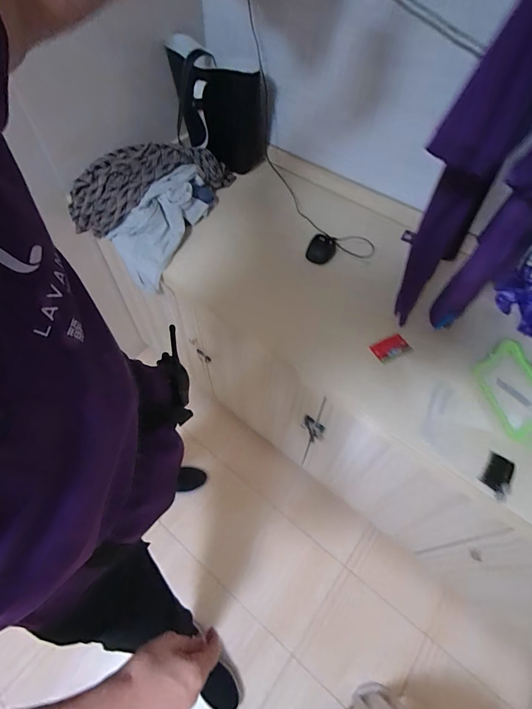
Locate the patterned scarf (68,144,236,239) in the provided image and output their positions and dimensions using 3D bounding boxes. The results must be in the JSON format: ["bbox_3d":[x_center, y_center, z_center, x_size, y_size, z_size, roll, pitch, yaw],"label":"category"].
[{"bbox_3d":[-0.325,-0.486,1.000,0.446,0.094,0.195,-27,61,-17],"label":"patterned scarf"}]

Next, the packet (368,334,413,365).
[{"bbox_3d":[0.273,-0.015,0.785,0.086,0.032,0.049,-24,61,-16],"label":"packet"}]

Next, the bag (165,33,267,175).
[{"bbox_3d":[-0.130,-0.691,1.015,0.303,0.323,0.147,30,78,11],"label":"bag"}]

